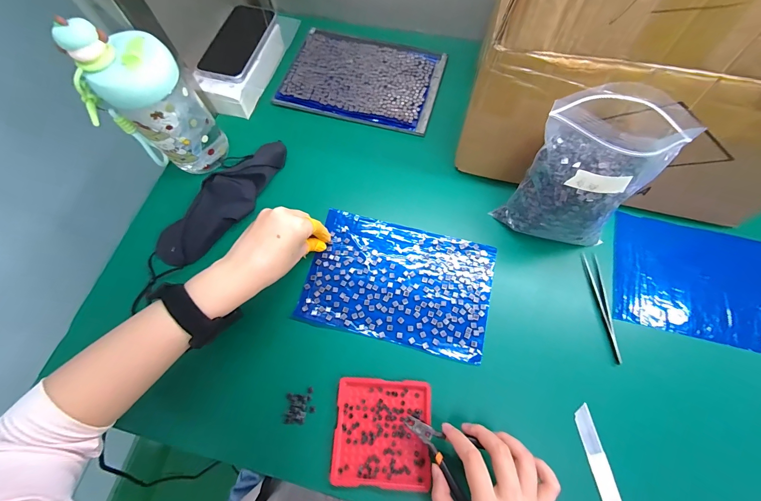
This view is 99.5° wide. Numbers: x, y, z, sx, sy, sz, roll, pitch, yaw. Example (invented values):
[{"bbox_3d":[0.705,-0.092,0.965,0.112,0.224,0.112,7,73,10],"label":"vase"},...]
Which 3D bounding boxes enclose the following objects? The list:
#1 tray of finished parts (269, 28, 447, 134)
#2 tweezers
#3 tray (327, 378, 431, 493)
[{"bbox_3d":[-0.028,-0.288,0.531,0.245,0.009,0.171,15,69,6],"label":"tray of finished parts"},{"bbox_3d":[0.270,0.067,0.391,0.016,0.009,0.130,0,68,1],"label":"tweezers"},{"bbox_3d":[0.002,0.193,0.344,0.099,0.011,0.101,3,68,2],"label":"tray"}]

